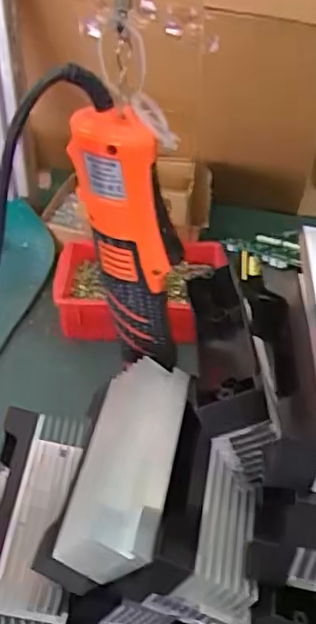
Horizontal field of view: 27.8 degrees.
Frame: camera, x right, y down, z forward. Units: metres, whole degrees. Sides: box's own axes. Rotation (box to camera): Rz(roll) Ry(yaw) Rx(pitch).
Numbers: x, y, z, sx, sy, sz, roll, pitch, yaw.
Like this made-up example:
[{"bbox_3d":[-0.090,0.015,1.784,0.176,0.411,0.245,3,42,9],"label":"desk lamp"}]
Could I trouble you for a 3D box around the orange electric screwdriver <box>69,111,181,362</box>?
[{"bbox_3d":[-0.018,-0.037,0.384,0.061,0.159,0.045,-5,38,-6],"label":"orange electric screwdriver"}]

